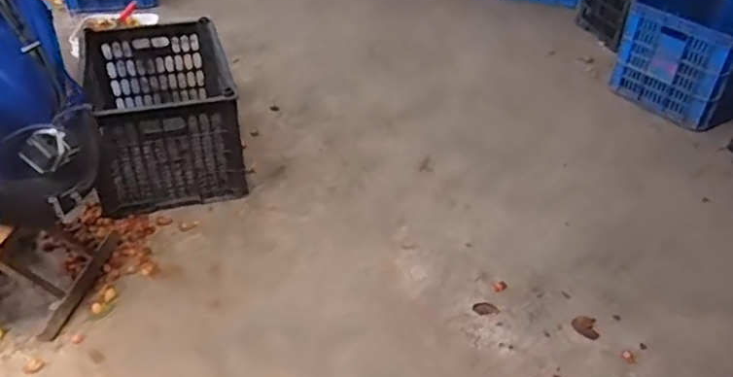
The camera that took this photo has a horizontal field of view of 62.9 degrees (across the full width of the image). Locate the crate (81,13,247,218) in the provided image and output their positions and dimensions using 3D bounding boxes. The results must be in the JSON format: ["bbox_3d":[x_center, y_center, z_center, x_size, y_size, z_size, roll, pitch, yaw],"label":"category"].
[{"bbox_3d":[-0.539,-0.210,1.590,0.354,0.267,0.524,-13,40,-15],"label":"crate"}]

